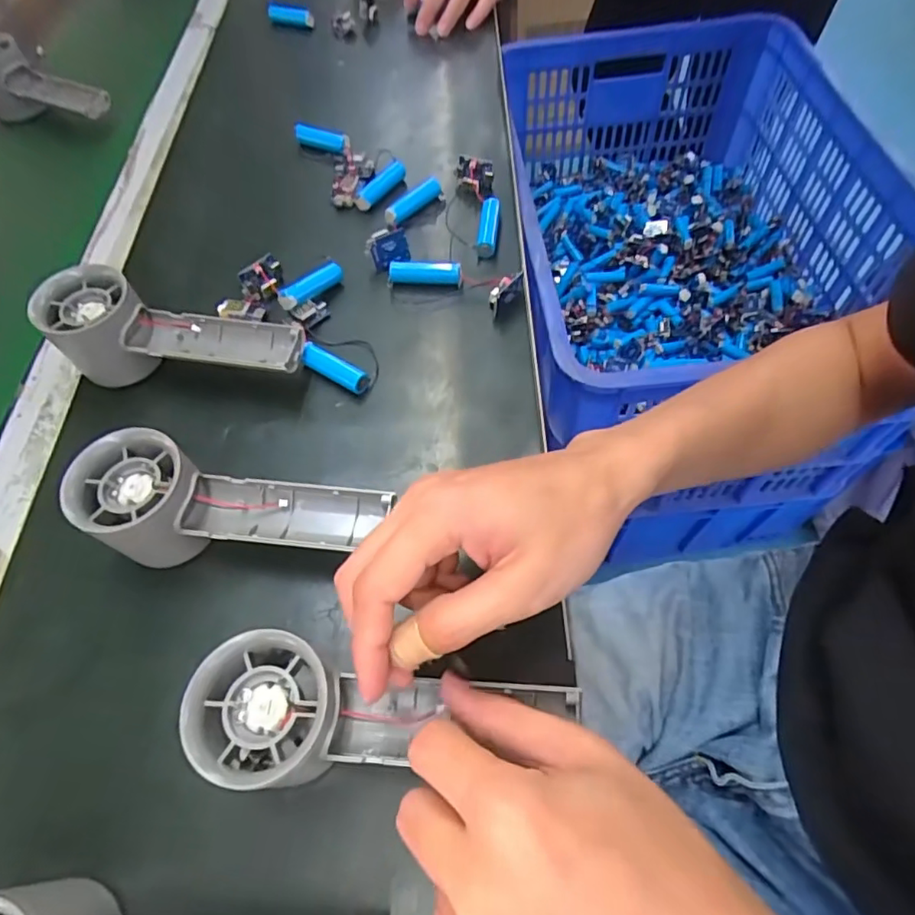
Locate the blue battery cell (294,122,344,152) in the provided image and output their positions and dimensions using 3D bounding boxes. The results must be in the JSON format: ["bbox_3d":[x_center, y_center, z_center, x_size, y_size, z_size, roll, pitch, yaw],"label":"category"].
[{"bbox_3d":[-0.118,-0.279,0.493,0.047,0.018,0.016,12,61,9],"label":"blue battery cell"}]

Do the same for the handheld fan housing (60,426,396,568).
[{"bbox_3d":[-0.115,0.033,0.294,0.152,0.059,0.058,10,61,8],"label":"handheld fan housing"}]

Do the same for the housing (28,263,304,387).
[{"bbox_3d":[-0.175,-0.080,0.362,0.154,0.058,0.060,2,60,3],"label":"housing"}]

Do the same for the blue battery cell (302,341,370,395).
[{"bbox_3d":[-0.078,-0.057,0.365,0.050,0.015,0.015,27,65,16],"label":"blue battery cell"}]

